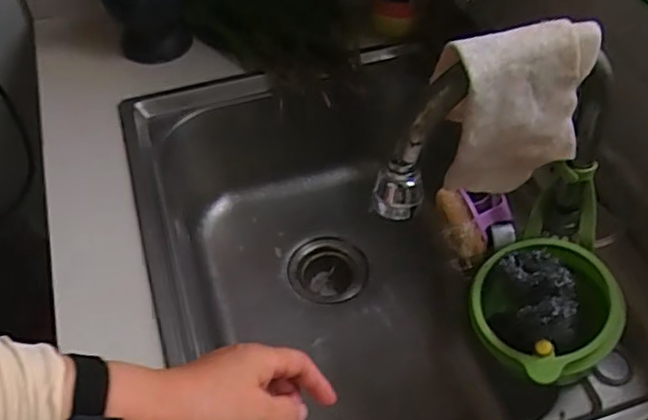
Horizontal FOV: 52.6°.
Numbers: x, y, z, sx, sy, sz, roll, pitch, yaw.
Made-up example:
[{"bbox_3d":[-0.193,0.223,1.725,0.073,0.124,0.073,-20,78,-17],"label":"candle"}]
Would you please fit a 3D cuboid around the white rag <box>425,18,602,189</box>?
[{"bbox_3d":[0.139,-0.069,0.493,0.108,0.135,0.047,-6,48,-3],"label":"white rag"}]

